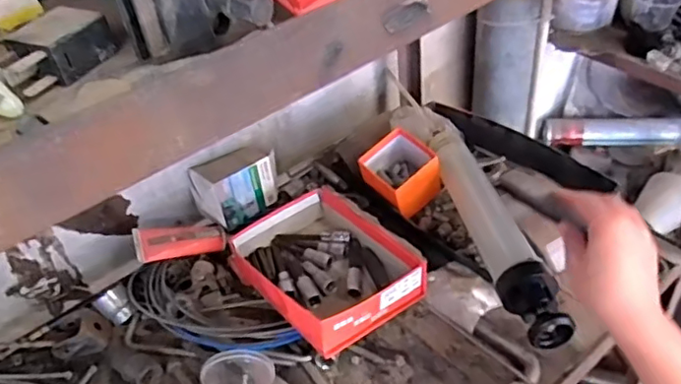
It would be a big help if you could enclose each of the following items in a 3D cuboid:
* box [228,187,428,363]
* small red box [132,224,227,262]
[{"bbox_3d":[-0.025,0.083,0.739,0.164,0.051,0.225,-31,49,-22],"label":"box"},{"bbox_3d":[-0.219,0.068,0.812,0.119,0.021,0.050,-4,40,-26],"label":"small red box"}]

